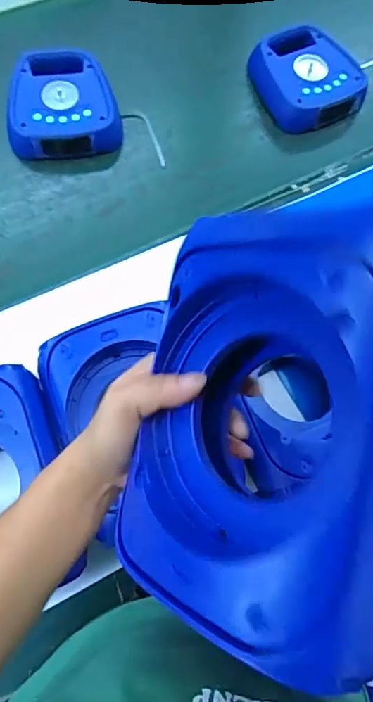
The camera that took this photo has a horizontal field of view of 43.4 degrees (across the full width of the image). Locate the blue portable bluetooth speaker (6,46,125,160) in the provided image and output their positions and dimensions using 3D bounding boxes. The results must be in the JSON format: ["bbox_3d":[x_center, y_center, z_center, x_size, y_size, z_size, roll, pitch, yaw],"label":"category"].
[{"bbox_3d":[-0.178,-0.364,0.689,0.159,0.059,0.161,1,72,-4],"label":"blue portable bluetooth speaker"}]

